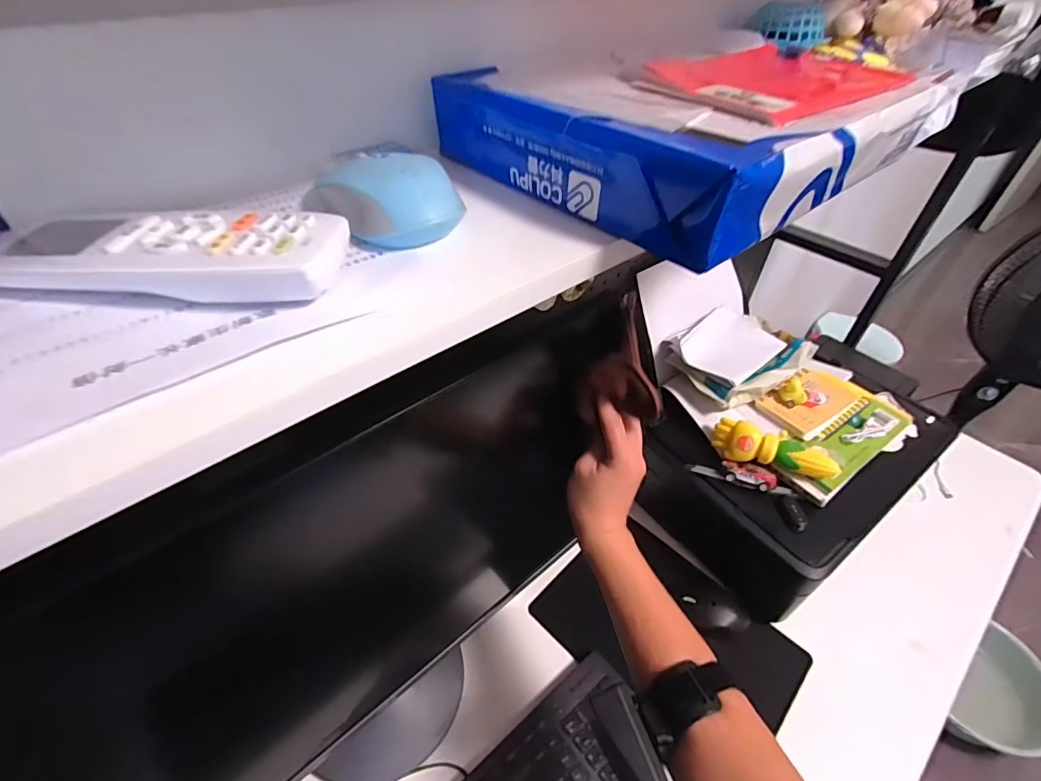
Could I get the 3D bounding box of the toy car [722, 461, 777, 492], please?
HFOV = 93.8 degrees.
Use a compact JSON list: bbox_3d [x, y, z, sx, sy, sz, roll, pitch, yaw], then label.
[{"bbox_3d":[0.278,0.102,0.593,0.059,0.018,0.025,21,48,19],"label":"toy car"}]

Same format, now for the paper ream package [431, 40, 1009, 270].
[{"bbox_3d":[0.136,-0.196,0.342,0.330,0.048,0.215,-31,53,-29],"label":"paper ream package"}]

